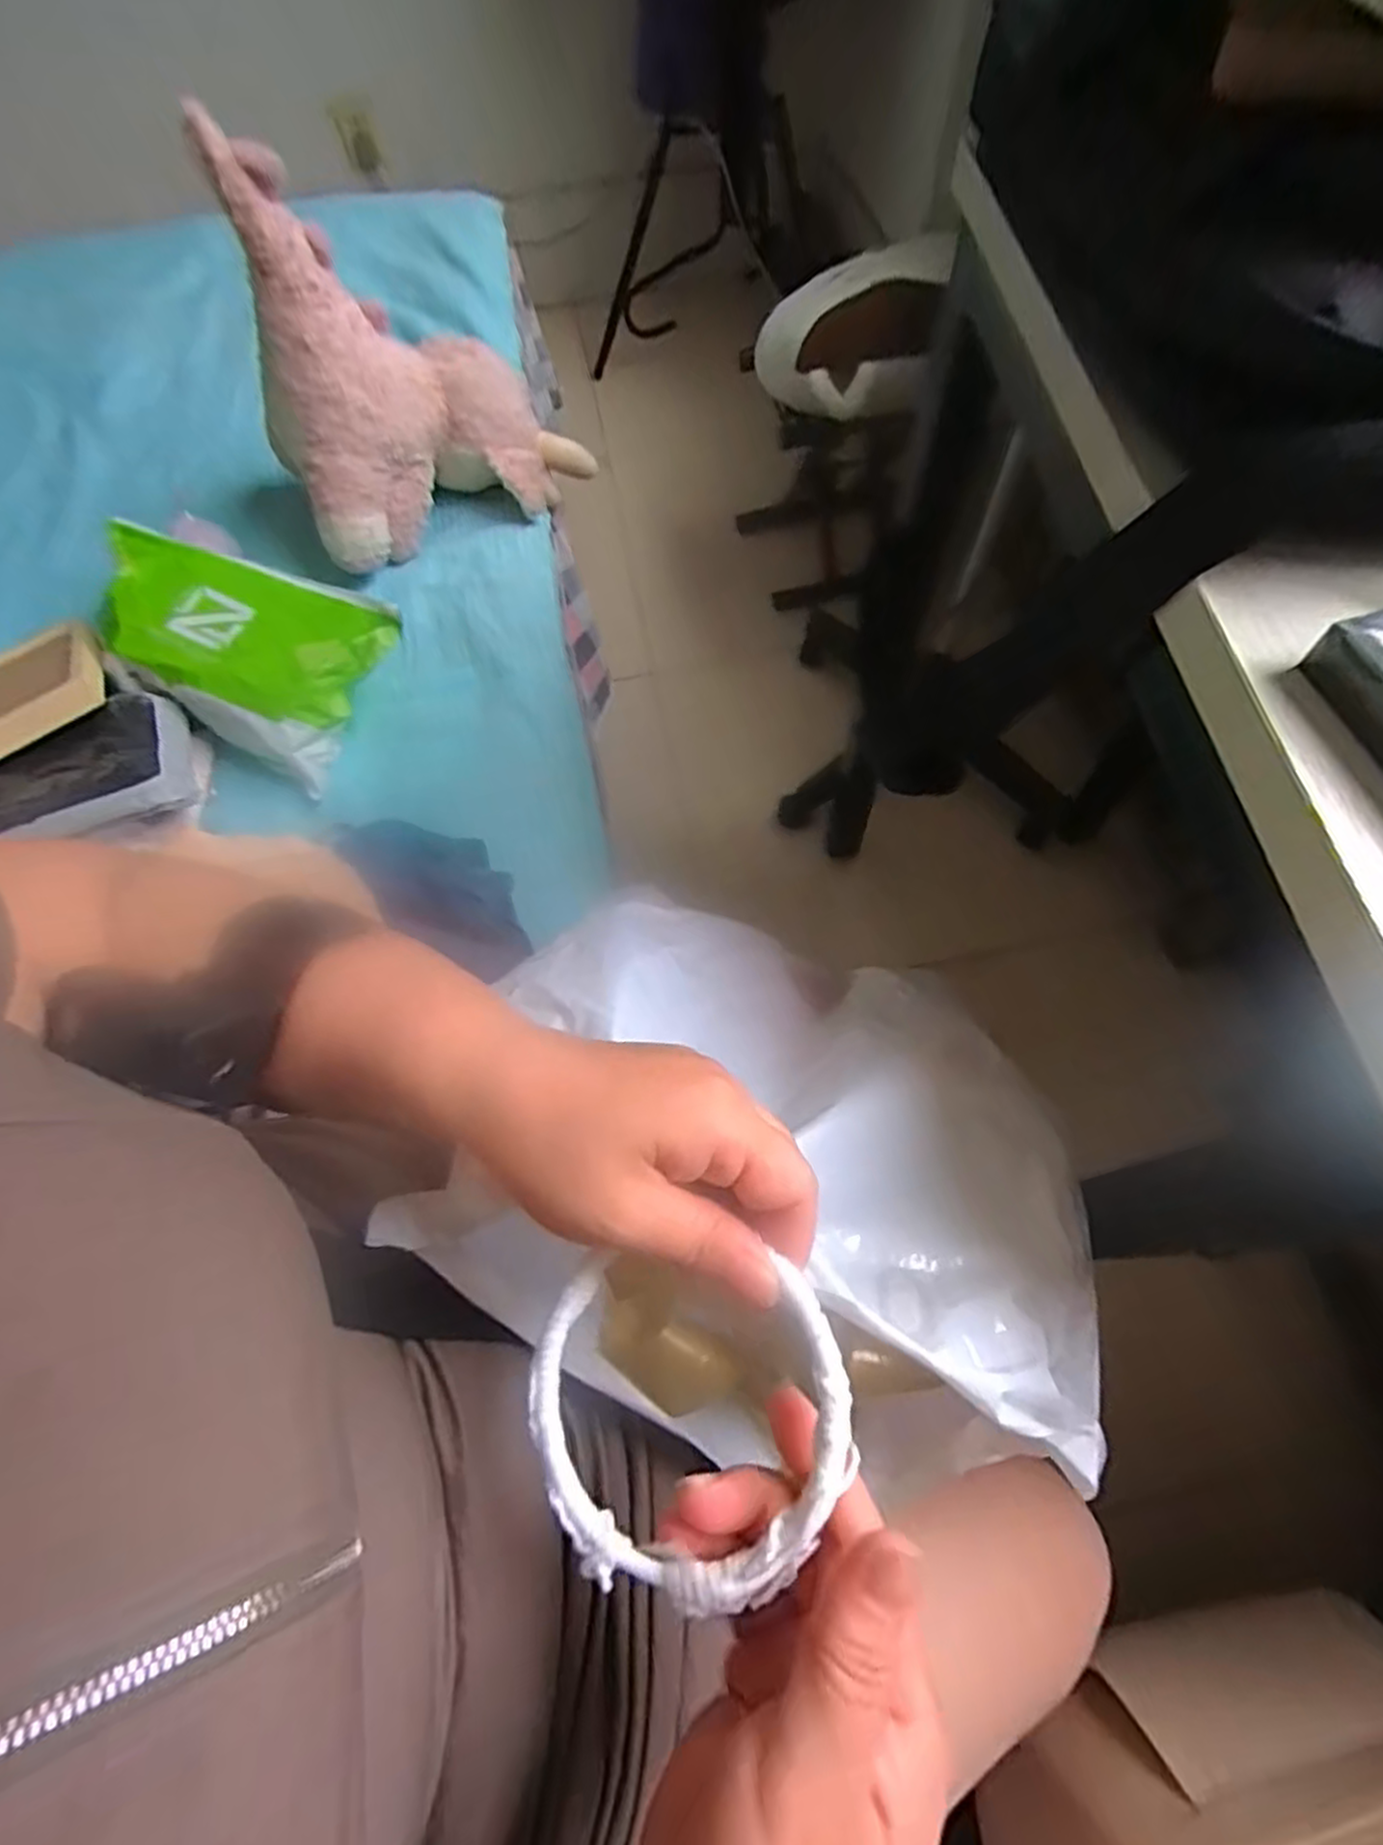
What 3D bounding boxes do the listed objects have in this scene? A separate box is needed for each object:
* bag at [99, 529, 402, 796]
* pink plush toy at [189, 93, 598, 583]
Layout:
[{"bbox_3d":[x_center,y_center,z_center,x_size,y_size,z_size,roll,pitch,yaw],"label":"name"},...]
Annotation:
[{"bbox_3d":[-0.380,-0.230,0.621,0.245,0.093,0.140,23,65,11],"label":"bag"},{"bbox_3d":[-0.249,-0.486,0.641,0.256,0.288,0.111,-35,68,-17],"label":"pink plush toy"}]

